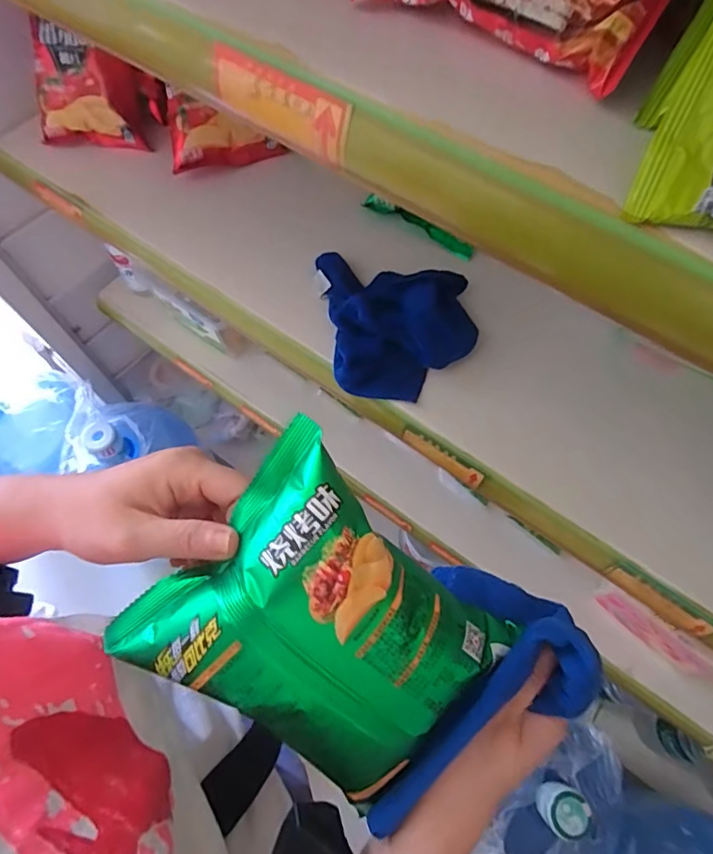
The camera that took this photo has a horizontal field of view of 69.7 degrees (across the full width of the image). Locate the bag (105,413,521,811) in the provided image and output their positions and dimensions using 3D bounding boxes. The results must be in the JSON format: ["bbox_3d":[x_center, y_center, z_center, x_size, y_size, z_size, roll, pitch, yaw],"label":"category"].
[{"bbox_3d":[-0.010,0.099,0.246,0.161,0.055,0.132,41,84,-9],"label":"bag"}]

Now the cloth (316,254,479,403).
[{"bbox_3d":[0.044,-0.112,0.521,0.142,0.040,0.163,-4,65,-2],"label":"cloth"}]

